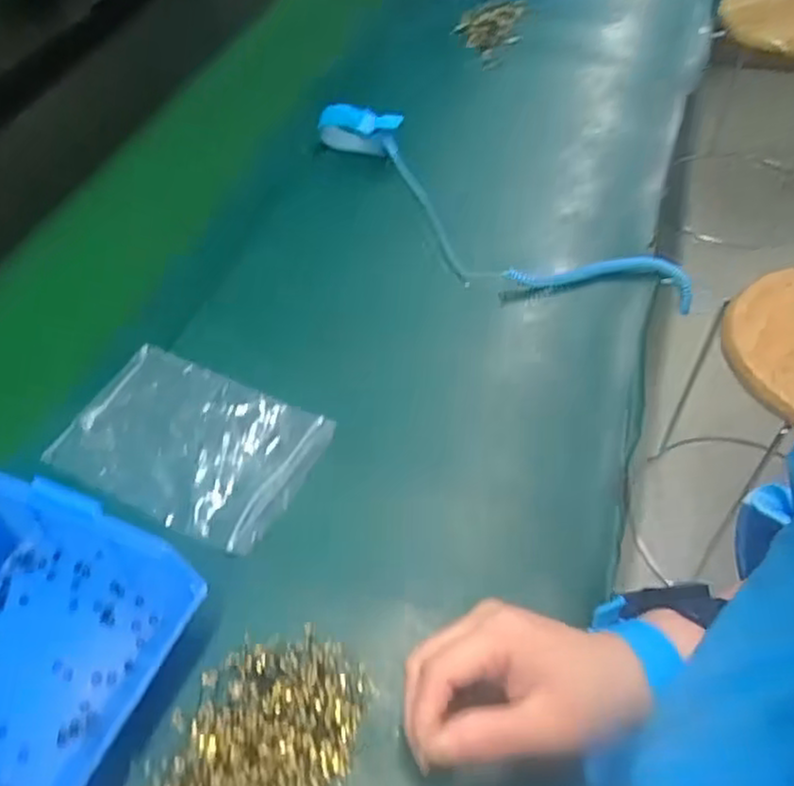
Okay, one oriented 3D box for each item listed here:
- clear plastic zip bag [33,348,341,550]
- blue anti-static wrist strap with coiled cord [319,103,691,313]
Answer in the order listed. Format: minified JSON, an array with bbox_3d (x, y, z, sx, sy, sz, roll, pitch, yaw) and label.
[{"bbox_3d":[-0.129,0.028,0.441,0.148,0.012,0.101,19,54,19],"label":"clear plastic zip bag"},{"bbox_3d":[0.060,-0.143,0.566,0.336,0.057,0.103,28,57,25],"label":"blue anti-static wrist strap with coiled cord"}]

